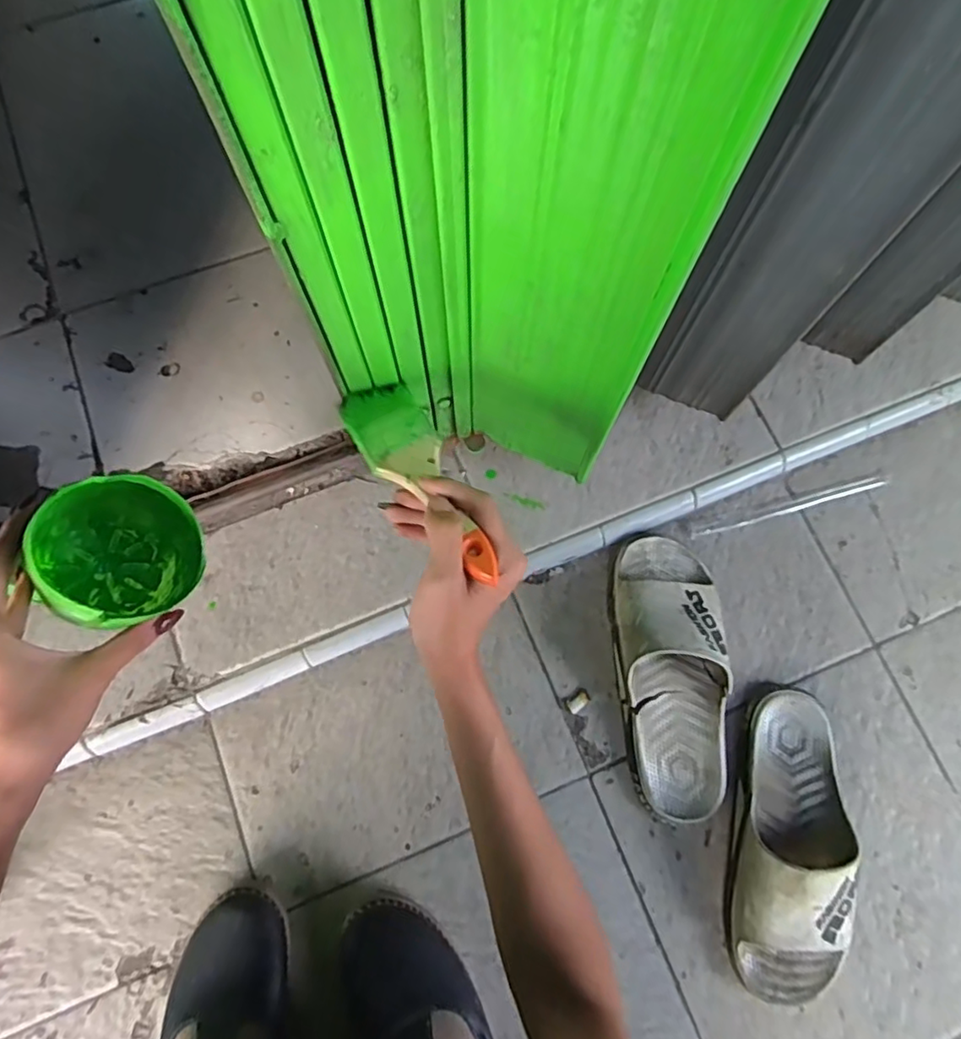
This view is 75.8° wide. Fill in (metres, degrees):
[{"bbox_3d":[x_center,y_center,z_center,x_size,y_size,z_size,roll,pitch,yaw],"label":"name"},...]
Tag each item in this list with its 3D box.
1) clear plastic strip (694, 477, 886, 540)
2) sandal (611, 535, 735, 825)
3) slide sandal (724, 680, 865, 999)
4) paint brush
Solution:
[{"bbox_3d":[0.309,-0.013,0.614,0.201,0.009,0.014,-16,77,-5],"label":"clear plastic strip"},{"bbox_3d":[0.175,0.134,0.545,0.094,0.060,0.241,-4,76,-2],"label":"sandal"},{"bbox_3d":[0.264,0.268,0.508,0.087,0.057,0.235,12,76,2],"label":"slide sandal"},{"bbox_3d":[-0.038,-0.030,0.392,0.050,0.015,0.174,-31,59,-8],"label":"paint brush"}]

